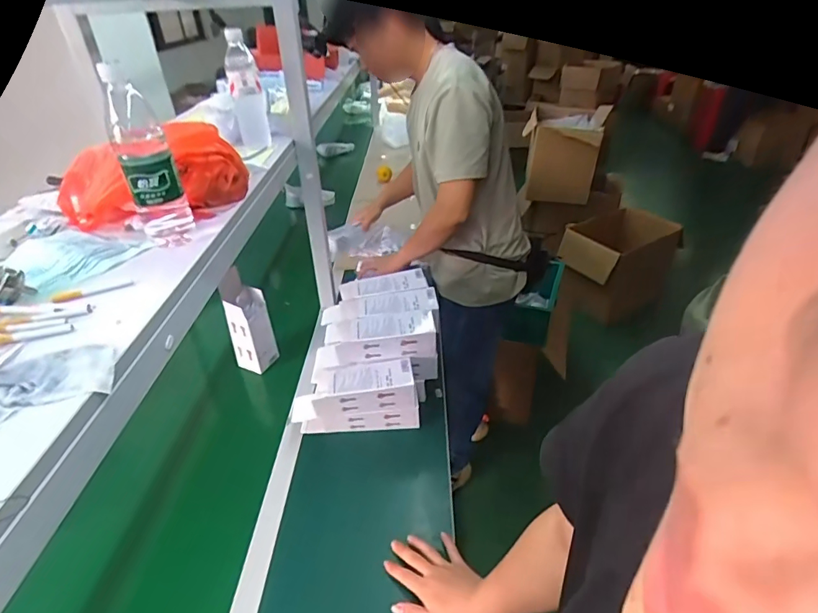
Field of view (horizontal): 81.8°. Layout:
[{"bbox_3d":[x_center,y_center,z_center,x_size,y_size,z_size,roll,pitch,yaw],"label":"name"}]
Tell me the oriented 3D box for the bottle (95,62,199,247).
[{"bbox_3d":[-0.330,-0.180,0.596,0.060,0.213,0.054,-17,34,-16],"label":"bottle"}]

